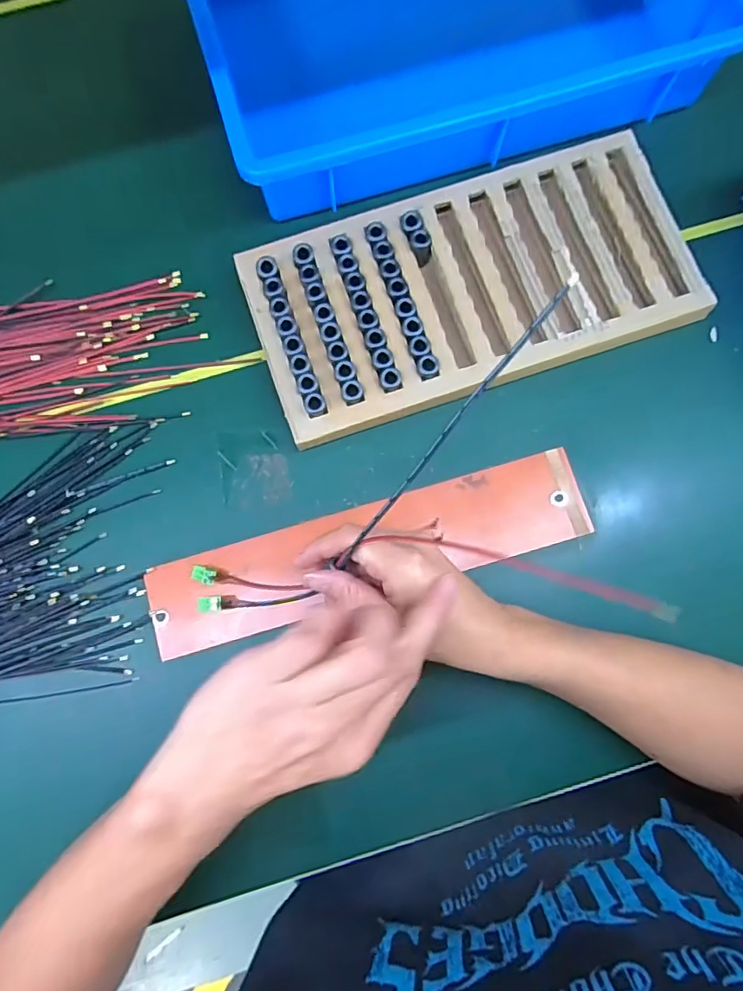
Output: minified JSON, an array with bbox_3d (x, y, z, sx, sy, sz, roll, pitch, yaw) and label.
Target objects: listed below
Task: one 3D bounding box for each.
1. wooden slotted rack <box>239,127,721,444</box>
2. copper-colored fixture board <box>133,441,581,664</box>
[{"bbox_3d":[0.084,-0.174,0.458,0.356,0.033,0.176,-19,79,-3],"label":"wooden slotted rack"},{"bbox_3d":[-0.002,0.043,0.421,0.343,0.018,0.072,-16,78,-4],"label":"copper-colored fixture board"}]

